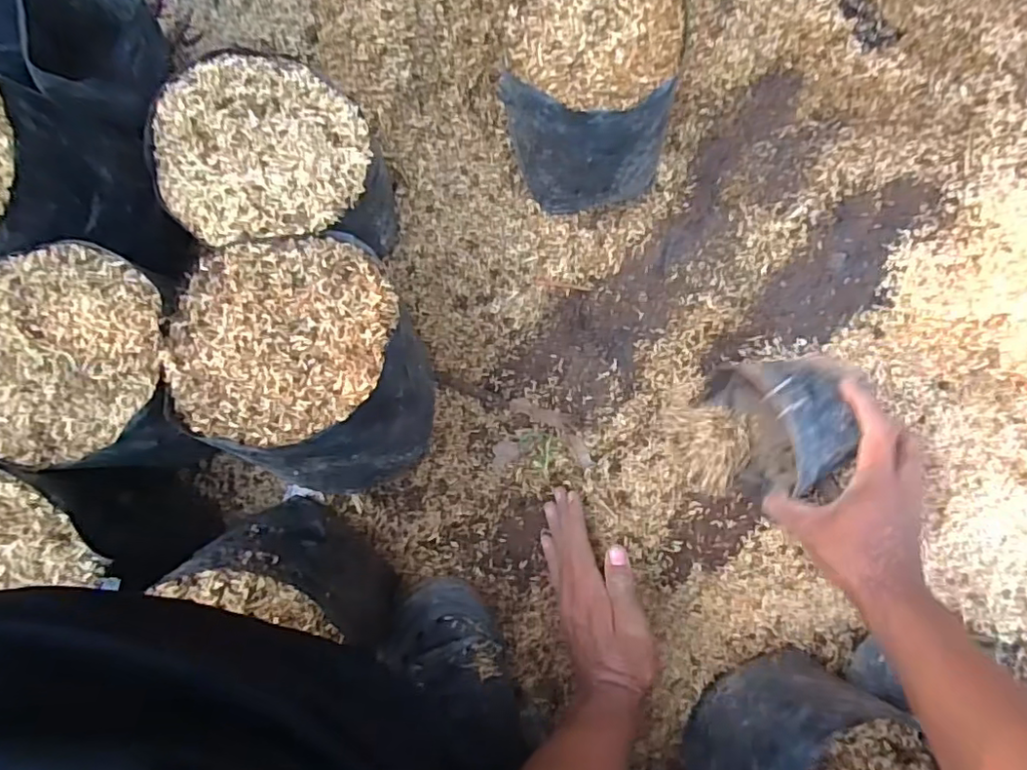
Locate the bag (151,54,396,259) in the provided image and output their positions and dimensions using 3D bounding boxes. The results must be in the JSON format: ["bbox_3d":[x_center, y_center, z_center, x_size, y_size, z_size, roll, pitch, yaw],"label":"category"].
[{"bbox_3d":[-0.186,-0.166,0.482,0.165,0.114,0.149,15,83,6],"label":"bag"}]

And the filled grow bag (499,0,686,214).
[{"bbox_3d":[0.072,-0.260,0.544,0.144,0.178,0.154,6,82,4],"label":"filled grow bag"}]

